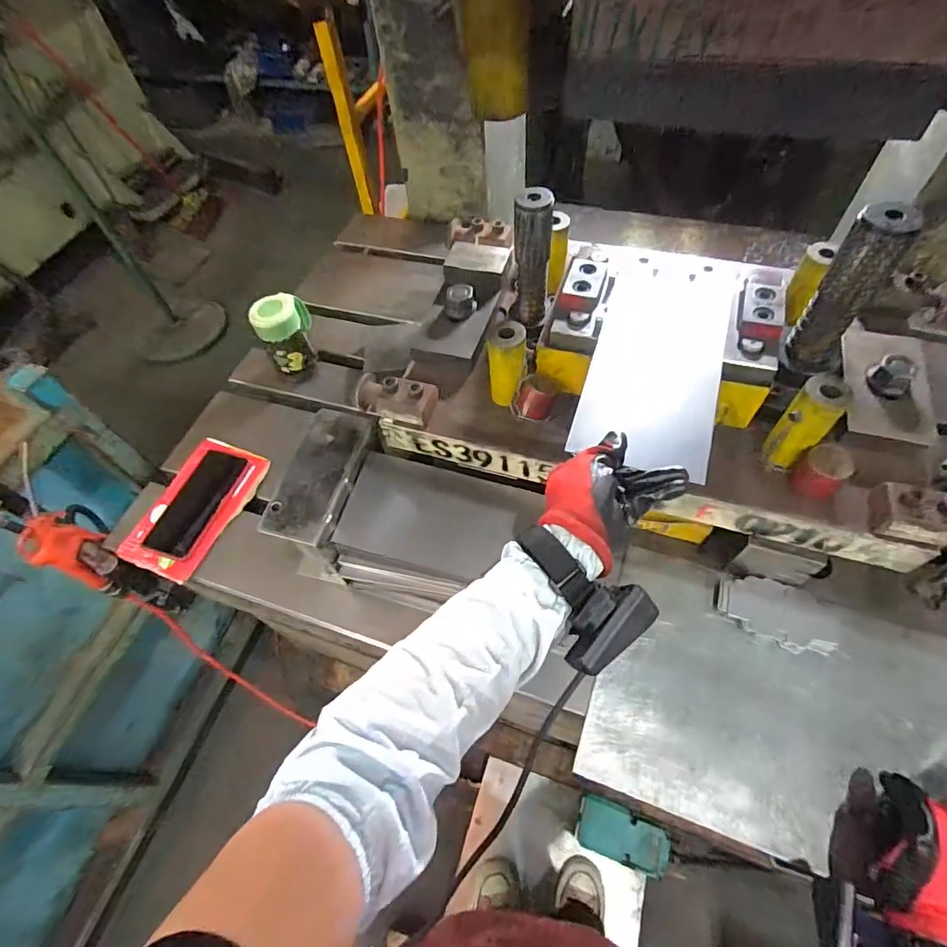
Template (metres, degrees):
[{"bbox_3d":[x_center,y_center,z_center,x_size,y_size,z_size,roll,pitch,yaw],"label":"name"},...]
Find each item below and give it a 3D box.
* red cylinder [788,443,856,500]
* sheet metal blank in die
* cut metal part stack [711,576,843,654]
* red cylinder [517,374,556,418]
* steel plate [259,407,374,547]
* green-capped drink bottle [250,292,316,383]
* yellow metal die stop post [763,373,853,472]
[{"bbox_3d":[0.336,-0.001,0.483,0.032,0.047,0.040,-38,62,-18],"label":"red cylinder"},{"bbox_3d":[0.181,-0.111,0.497,0.121,0.008,0.249,15,62,15],"label":"sheet metal blank in die"},{"bbox_3d":[0.334,0.154,0.554,0.128,0.023,0.066,15,60,14],"label":"cut metal part stack"},{"bbox_3d":[0.070,-0.083,0.551,0.037,0.037,0.033,10,59,11],"label":"red cylinder"},{"bbox_3d":[-0.173,0.000,0.563,0.072,0.025,0.166,10,59,11],"label":"steel plate"},{"bbox_3d":[-0.279,-0.209,0.762,0.080,0.120,0.065,-24,59,-10],"label":"green-capped drink bottle"},{"bbox_3d":[0.317,-0.046,0.482,0.040,0.098,0.042,38,68,25],"label":"yellow metal die stop post"}]

